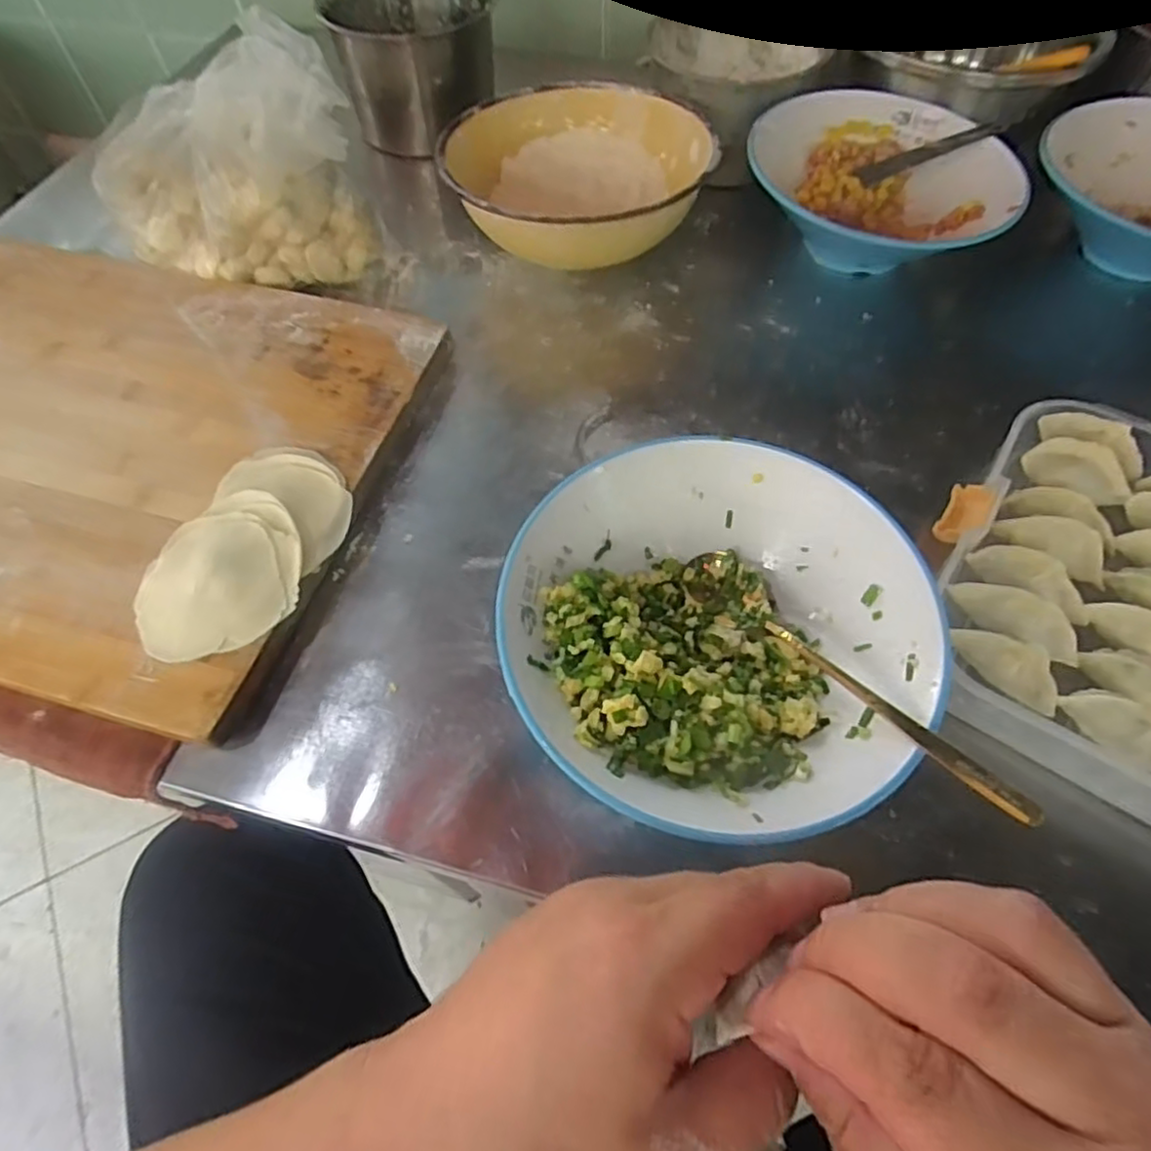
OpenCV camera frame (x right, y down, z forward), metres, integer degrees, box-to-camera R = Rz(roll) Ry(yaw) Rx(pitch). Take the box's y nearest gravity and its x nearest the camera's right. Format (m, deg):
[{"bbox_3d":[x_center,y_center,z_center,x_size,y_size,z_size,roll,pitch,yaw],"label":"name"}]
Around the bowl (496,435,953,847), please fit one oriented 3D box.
[{"bbox_3d":[0.066,0.030,0.332,0.191,0.066,0.192,-1,59,2],"label":"bowl"}]

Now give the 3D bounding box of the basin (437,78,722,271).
[{"bbox_3d":[0.003,-0.302,0.534,0.183,0.078,0.167,-1,59,2],"label":"basin"}]

